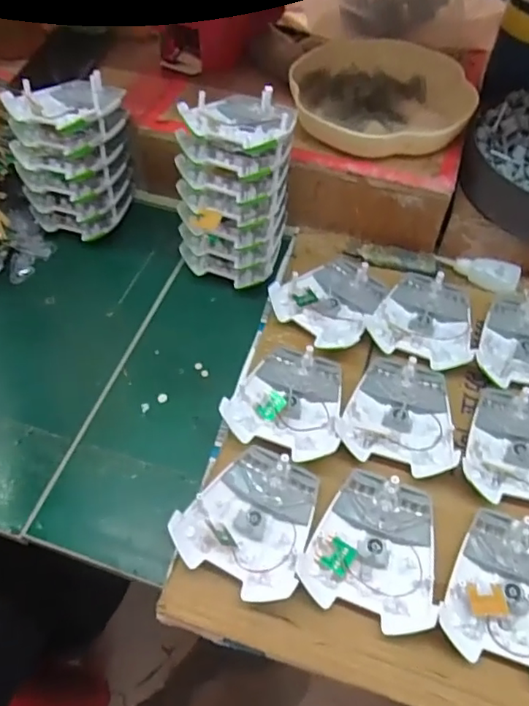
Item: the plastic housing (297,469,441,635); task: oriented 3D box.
[{"bbox_3d":[0.087,0.146,0.430,0.096,0.015,0.110,19,57,11],"label":"plastic housing"}]

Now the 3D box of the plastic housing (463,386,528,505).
[{"bbox_3d":[0.220,0.078,0.476,0.095,0.017,0.109,7,56,3],"label":"plastic housing"}]

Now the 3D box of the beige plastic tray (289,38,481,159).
[{"bbox_3d":[0.124,-0.288,0.623,0.210,0.038,0.176,24,58,14],"label":"beige plastic tray"}]

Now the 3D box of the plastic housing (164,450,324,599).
[{"bbox_3d":[-0.007,0.127,0.438,0.096,0.017,0.108,25,59,15],"label":"plastic housing"}]

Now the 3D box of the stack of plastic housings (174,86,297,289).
[{"bbox_3d":[-0.027,-0.170,0.570,0.107,0.151,0.131,10,56,5],"label":"stack of plastic housings"}]

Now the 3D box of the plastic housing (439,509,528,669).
[{"bbox_3d":[0.184,0.173,0.411,0.095,0.016,0.109,14,57,8],"label":"plastic housing"}]

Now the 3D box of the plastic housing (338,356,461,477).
[{"bbox_3d":[0.122,0.050,0.495,0.096,0.018,0.109,14,57,8],"label":"plastic housing"}]

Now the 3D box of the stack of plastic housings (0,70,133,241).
[{"bbox_3d":[-0.203,-0.220,0.612,0.095,0.127,0.122,17,57,9],"label":"stack of plastic housings"}]

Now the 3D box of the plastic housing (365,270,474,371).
[{"bbox_3d":[0.162,-0.037,0.559,0.098,0.018,0.106,21,58,12],"label":"plastic housing"}]

